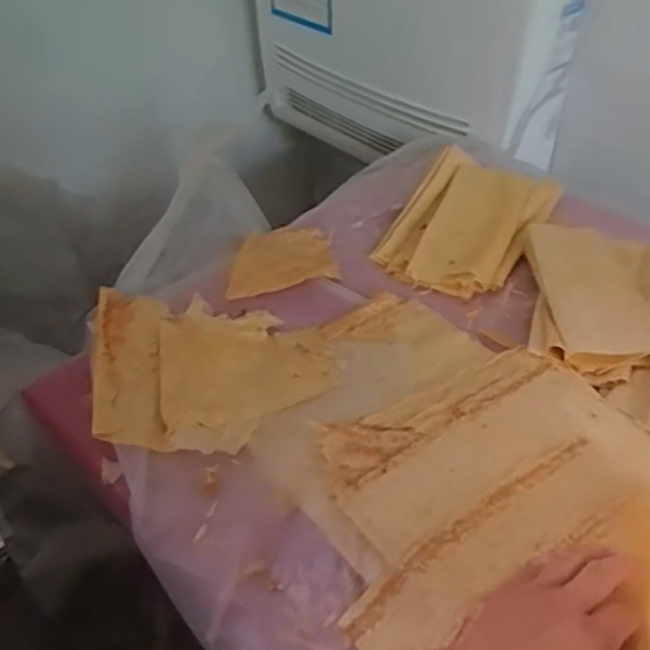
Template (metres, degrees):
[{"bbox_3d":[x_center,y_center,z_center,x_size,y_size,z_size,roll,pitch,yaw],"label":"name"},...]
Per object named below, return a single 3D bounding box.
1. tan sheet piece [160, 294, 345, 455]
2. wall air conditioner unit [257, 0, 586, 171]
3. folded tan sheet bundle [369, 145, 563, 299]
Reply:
[{"bbox_3d":[-0.085,0.047,0.747,0.192,0.016,0.211,-9,42,-6],"label":"tan sheet piece"},{"bbox_3d":[0.133,-0.601,1.273,0.200,0.528,0.682,-32,49,-28],"label":"wall air conditioner unit"},{"bbox_3d":[0.197,-0.147,0.922,0.184,0.048,0.274,21,47,25],"label":"folded tan sheet bundle"}]

